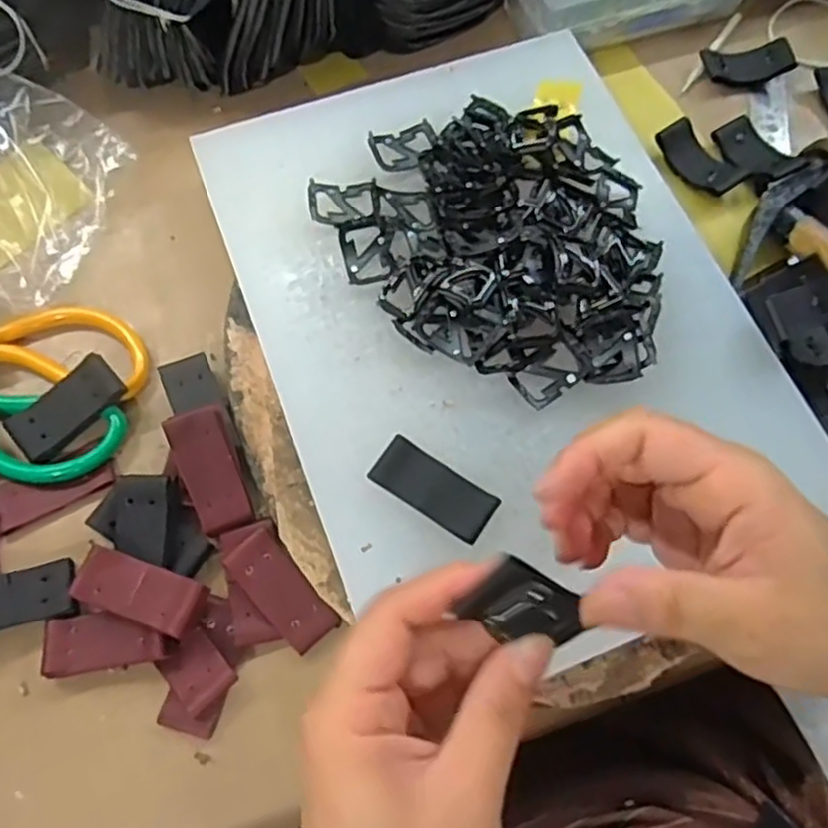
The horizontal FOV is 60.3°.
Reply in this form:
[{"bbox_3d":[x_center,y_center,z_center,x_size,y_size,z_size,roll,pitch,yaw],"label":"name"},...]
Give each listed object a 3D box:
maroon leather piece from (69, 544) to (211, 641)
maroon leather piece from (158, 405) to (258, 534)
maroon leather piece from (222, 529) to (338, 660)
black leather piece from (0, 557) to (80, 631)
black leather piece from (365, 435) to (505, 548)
[{"bbox_3d":[-0.132,0.084,0.342,0.063,0.004,0.028,19,66,10],"label":"maroon leather piece"},{"bbox_3d":[-0.104,0.029,0.366,0.028,0.006,0.064,-19,99,-9],"label":"maroon leather piece"},{"bbox_3d":[-0.066,0.088,0.354,0.027,0.004,0.061,-39,79,-15],"label":"maroon leather piece"},{"bbox_3d":[-0.202,0.091,0.352,0.063,0.006,0.029,-9,70,-22],"label":"black leather piece"},{"bbox_3d":[0.010,0.036,0.347,0.061,0.004,0.027,33,71,11],"label":"black leather piece"}]

